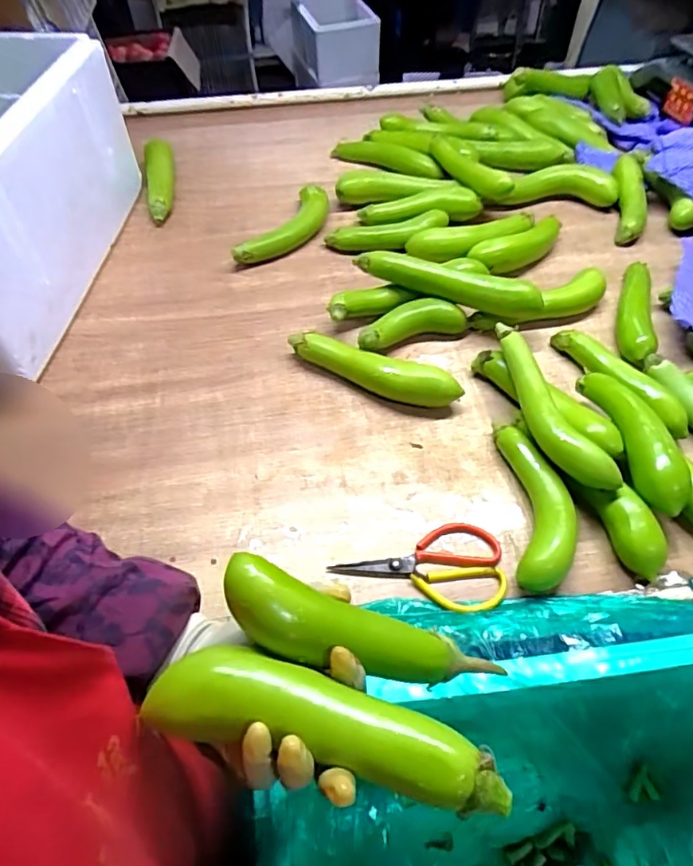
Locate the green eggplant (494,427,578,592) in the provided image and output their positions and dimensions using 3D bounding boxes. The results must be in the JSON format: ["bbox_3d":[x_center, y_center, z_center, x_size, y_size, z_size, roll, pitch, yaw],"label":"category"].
[{"bbox_3d":[0.207,0.075,0.587,0.068,0.038,0.200,2,54,1],"label":"green eggplant"}]

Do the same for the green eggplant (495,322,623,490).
[{"bbox_3d":[0.223,-0.034,0.619,0.044,0.039,0.237,-16,55,-12],"label":"green eggplant"}]

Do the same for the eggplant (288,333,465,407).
[{"bbox_3d":[0.032,-0.082,0.699,0.234,0.052,0.043,20,56,14],"label":"eggplant"}]

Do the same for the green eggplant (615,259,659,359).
[{"bbox_3d":[0.413,-0.177,0.772,0.045,0.034,0.219,14,55,10],"label":"green eggplant"}]

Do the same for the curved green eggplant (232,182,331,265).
[{"bbox_3d":[-0.093,-0.341,0.893,0.081,0.045,0.207,24,57,17],"label":"curved green eggplant"}]

